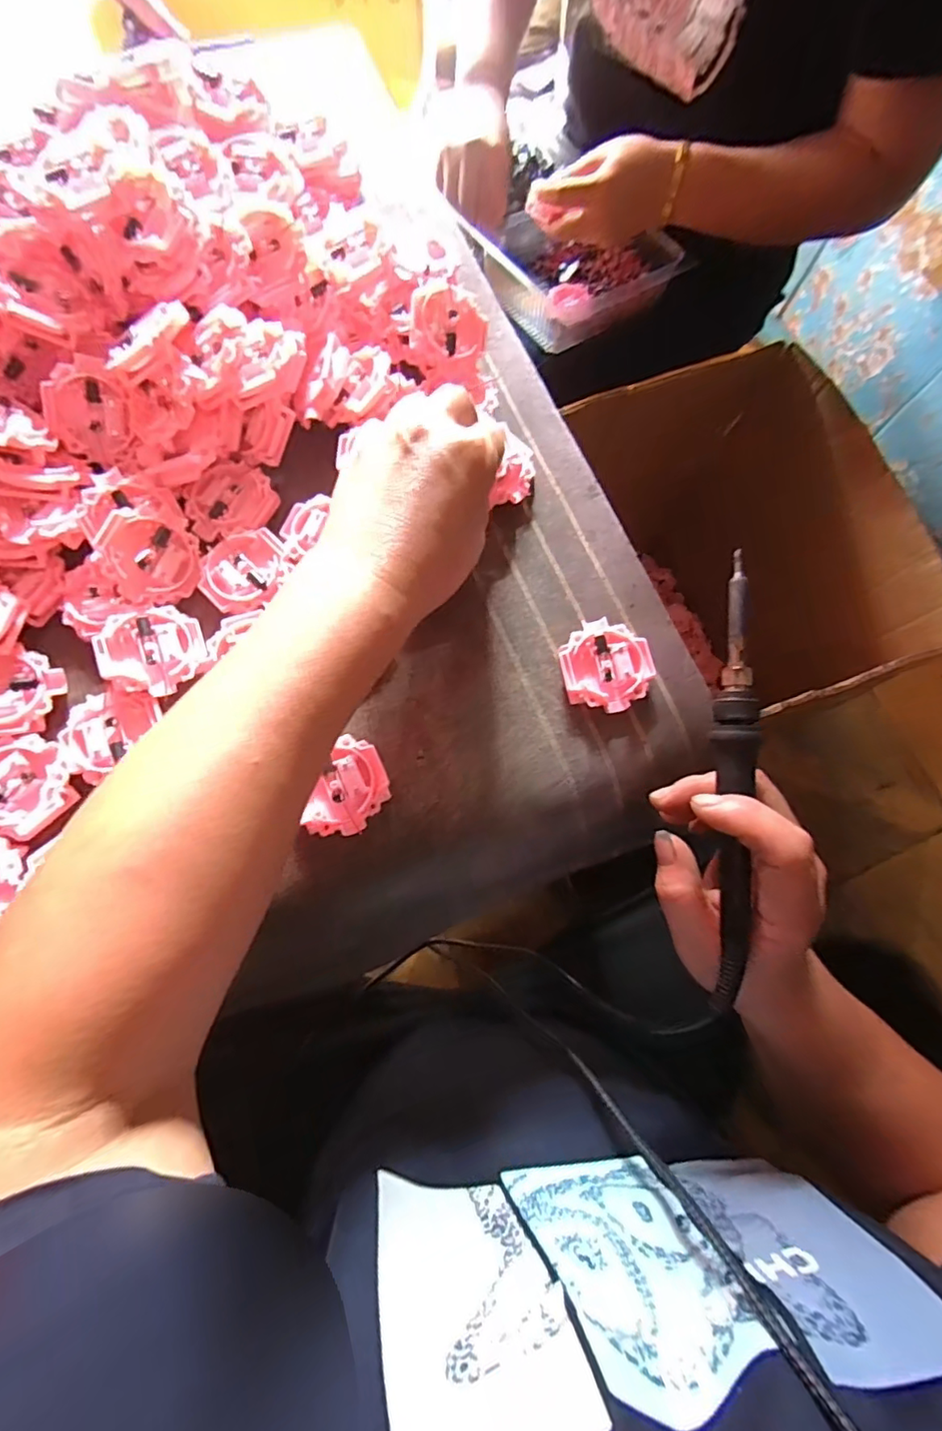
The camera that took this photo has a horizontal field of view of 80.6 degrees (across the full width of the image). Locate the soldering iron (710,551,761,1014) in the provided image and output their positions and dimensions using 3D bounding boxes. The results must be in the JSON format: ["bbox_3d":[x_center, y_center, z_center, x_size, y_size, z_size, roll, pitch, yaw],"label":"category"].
[{"bbox_3d":[0.122,0.030,0.258,0.017,0.014,0.207,2,88,0],"label":"soldering iron"}]

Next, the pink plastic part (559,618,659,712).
[{"bbox_3d":[0.079,-0.029,0.328,0.052,0.015,0.054,-11,75,-4],"label":"pink plastic part"}]

